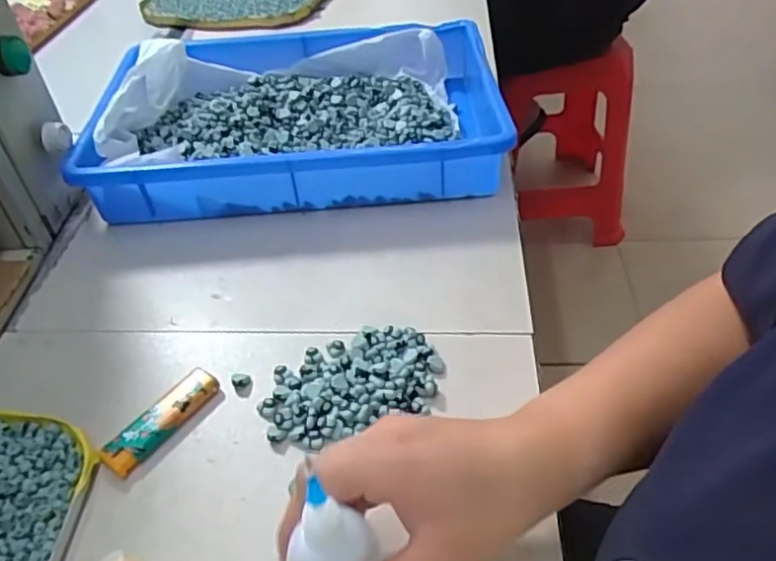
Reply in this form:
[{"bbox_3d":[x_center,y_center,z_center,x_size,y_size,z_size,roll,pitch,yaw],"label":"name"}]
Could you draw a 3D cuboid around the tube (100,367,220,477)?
[{"bbox_3d":[-0.139,0.085,0.390,0.025,0.010,0.078,25,51,27],"label":"tube"}]

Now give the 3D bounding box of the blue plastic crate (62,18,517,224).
[{"bbox_3d":[-0.080,-0.156,0.594,0.349,0.067,0.234,-3,44,0],"label":"blue plastic crate"}]

